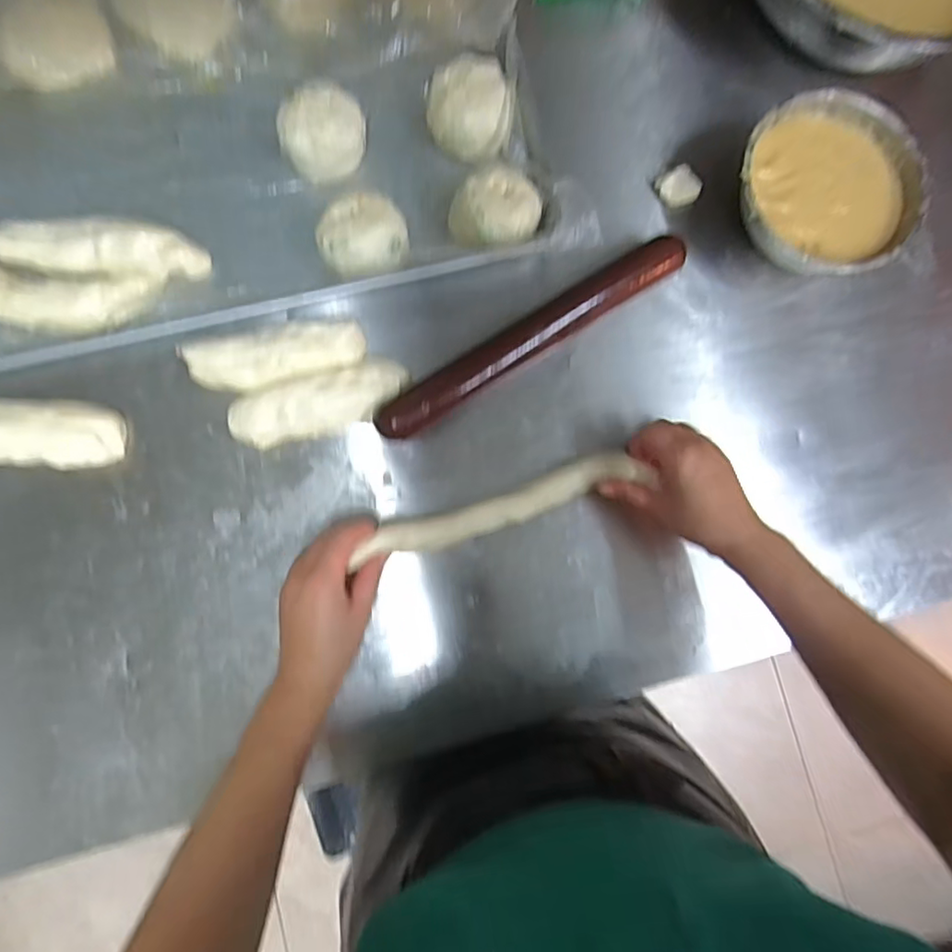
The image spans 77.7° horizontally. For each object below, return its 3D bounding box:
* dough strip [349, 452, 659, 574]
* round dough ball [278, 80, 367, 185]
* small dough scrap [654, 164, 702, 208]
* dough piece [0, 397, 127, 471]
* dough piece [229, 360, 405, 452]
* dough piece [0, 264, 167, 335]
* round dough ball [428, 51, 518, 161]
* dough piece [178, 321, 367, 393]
[{"bbox_3d":[0.020,0.028,0.507,0.245,0.046,0.035,-19,84,-6],"label":"dough strip"},{"bbox_3d":[-0.139,-0.309,0.542,0.073,0.054,0.074,1,82,-5],"label":"round dough ball"},{"bbox_3d":[0.202,-0.286,0.584,0.041,0.019,0.036,-36,87,-9],"label":"small dough scrap"},{"bbox_3d":[-0.387,-0.037,0.504,0.155,0.031,0.056,3,82,-5],"label":"dough piece"},{"bbox_3d":[-0.137,-0.062,0.525,0.153,0.033,0.049,-17,84,-8],"label":"dough piece"},{"bbox_3d":[-0.364,-0.155,0.513,0.160,0.025,0.059,5,82,-5],"label":"dough piece"},{"bbox_3d":[-0.006,-0.341,0.558,0.077,0.054,0.078,1,82,-5],"label":"round dough ball"},{"bbox_3d":[-0.178,-0.107,0.529,0.152,0.034,0.051,-13,83,-7],"label":"dough piece"}]

